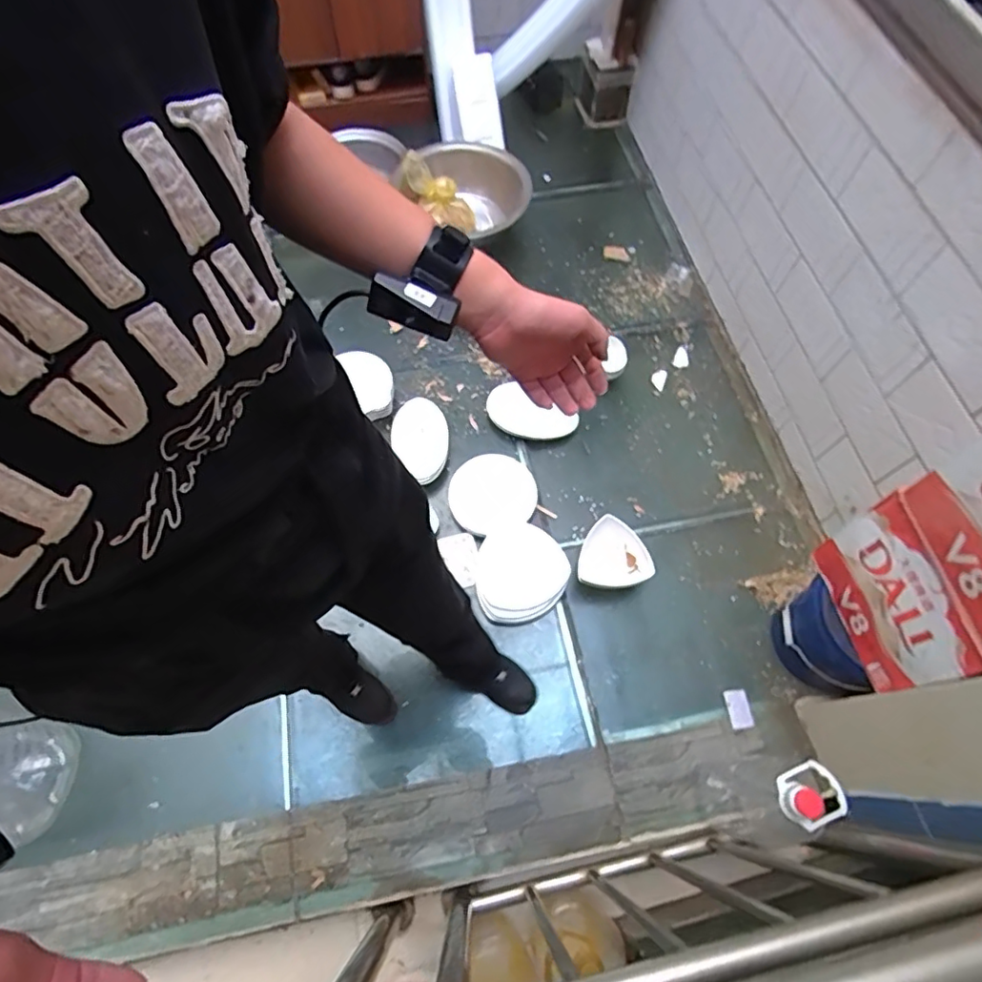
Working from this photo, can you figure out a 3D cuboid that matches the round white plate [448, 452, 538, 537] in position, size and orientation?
[{"bbox_3d":[0.002,0.001,1.539,0.230,0.034,0.228,0,64,0],"label":"round white plate"}]

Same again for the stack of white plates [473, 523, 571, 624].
[{"bbox_3d":[0.073,0.203,1.444,0.235,0.057,0.238,-15,65,-7],"label":"stack of white plates"}]

